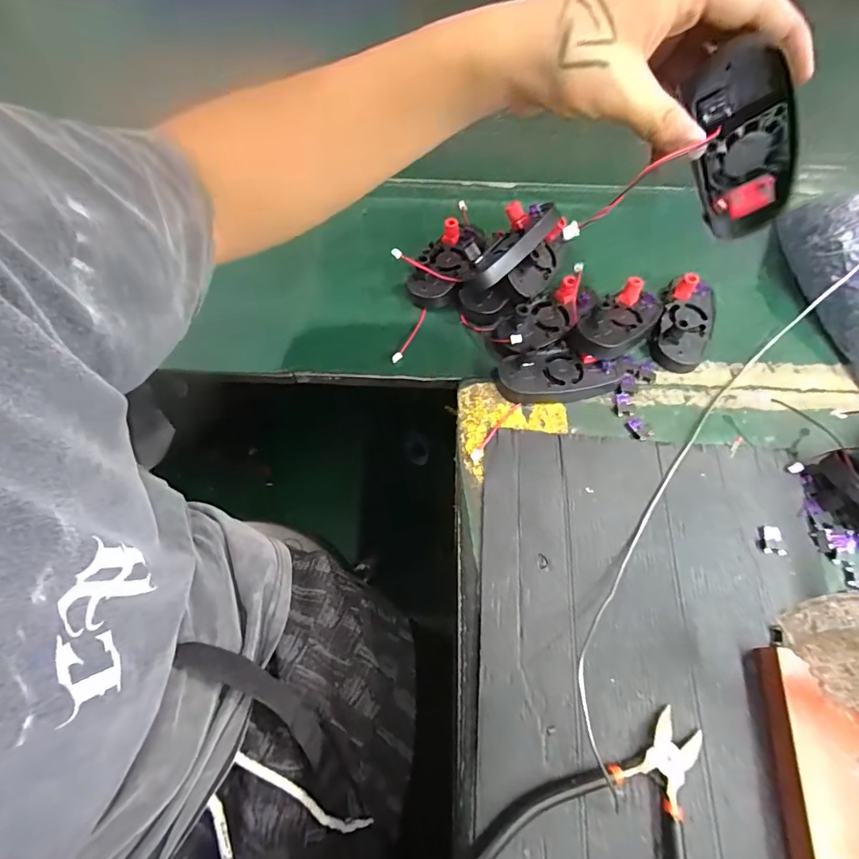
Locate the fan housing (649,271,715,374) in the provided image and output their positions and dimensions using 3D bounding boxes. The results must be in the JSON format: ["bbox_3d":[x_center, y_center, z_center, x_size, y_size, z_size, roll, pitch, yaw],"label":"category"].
[{"bbox_3d":[0.246,-0.103,0.448,0.049,0.033,0.095,18,64,8],"label":"fan housing"}]

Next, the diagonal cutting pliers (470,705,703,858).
[{"bbox_3d":[0.111,0.235,0.283,0.121,0.012,0.140,31,66,14],"label":"diagonal cutting pliers"}]

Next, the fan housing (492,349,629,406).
[{"bbox_3d":[0.118,-0.051,0.422,0.114,0.023,0.046,-4,63,-3],"label":"fan housing"}]

